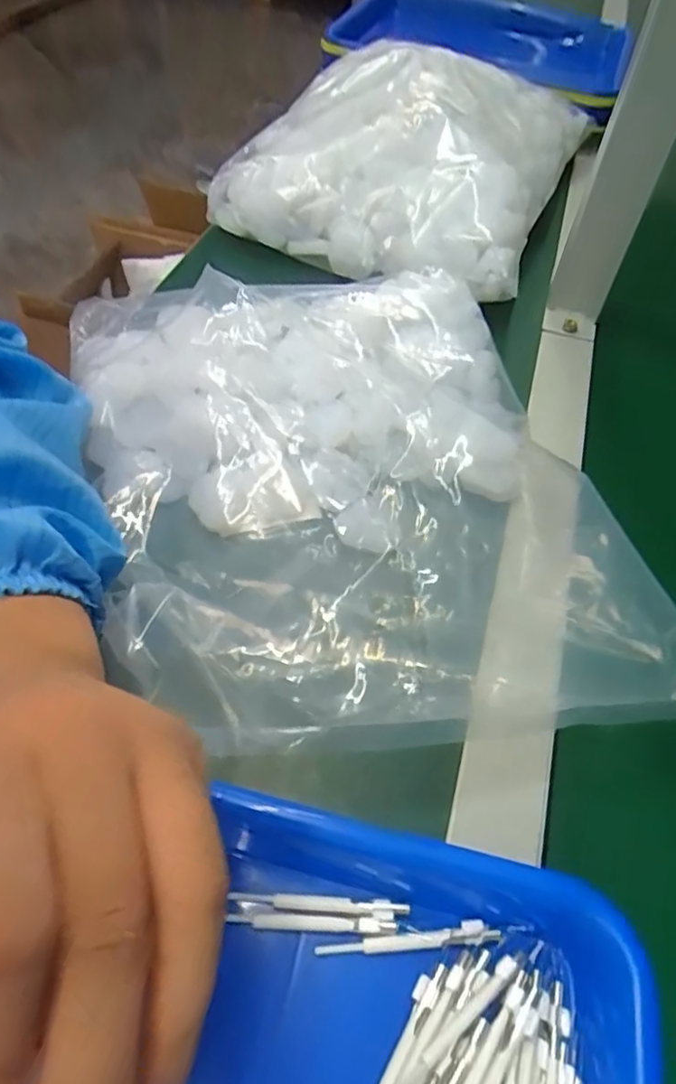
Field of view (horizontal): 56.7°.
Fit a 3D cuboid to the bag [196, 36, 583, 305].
[{"bbox_3d":[0.059,-0.340,0.546,0.270,0.094,0.275,18,55,9],"label":"bag"}]

